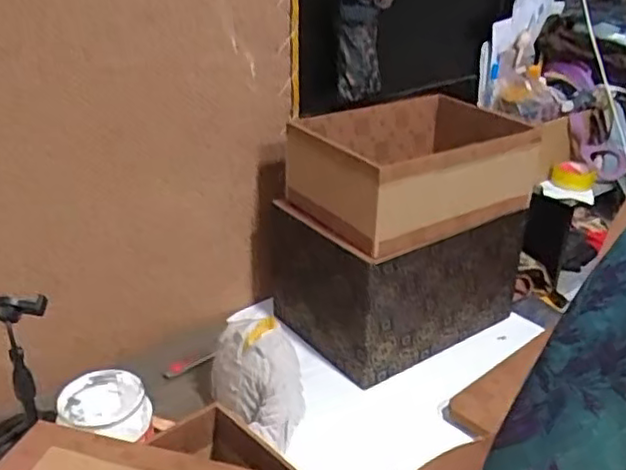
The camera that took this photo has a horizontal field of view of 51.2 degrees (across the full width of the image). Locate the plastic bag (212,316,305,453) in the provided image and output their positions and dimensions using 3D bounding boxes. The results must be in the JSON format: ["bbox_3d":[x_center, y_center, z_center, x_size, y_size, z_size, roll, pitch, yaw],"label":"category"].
[{"bbox_3d":[-0.081,0.211,0.962,0.104,0.142,0.170,-23,35,-40],"label":"plastic bag"}]

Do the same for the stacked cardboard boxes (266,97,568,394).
[{"bbox_3d":[0.168,-0.024,1.227,0.412,0.373,0.314,-17,31,-32],"label":"stacked cardboard boxes"}]

